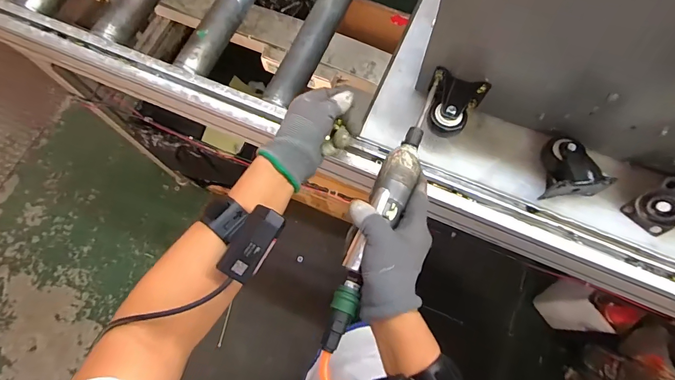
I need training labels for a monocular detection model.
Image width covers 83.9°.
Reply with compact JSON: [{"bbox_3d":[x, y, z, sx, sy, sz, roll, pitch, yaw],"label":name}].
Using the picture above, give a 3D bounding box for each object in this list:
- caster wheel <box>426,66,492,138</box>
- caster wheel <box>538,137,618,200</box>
[{"bbox_3d":[0.138,-0.098,0.468,0.066,0.058,0.068,23,73,9],"label":"caster wheel"},{"bbox_3d":[0.281,-0.029,0.451,0.067,0.048,0.072,-1,71,1],"label":"caster wheel"}]

